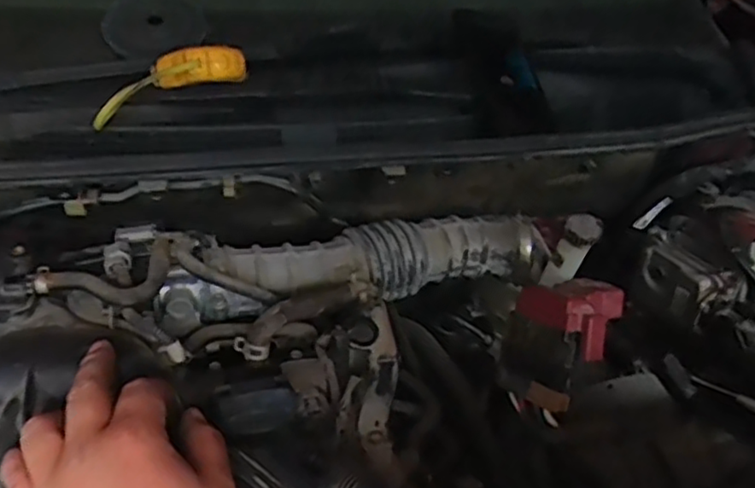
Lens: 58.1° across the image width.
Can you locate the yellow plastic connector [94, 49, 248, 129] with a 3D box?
[{"bbox_3d":[-0.188,-0.148,0.605,0.140,0.038,0.060,-25,36,-16],"label":"yellow plastic connector"}]

